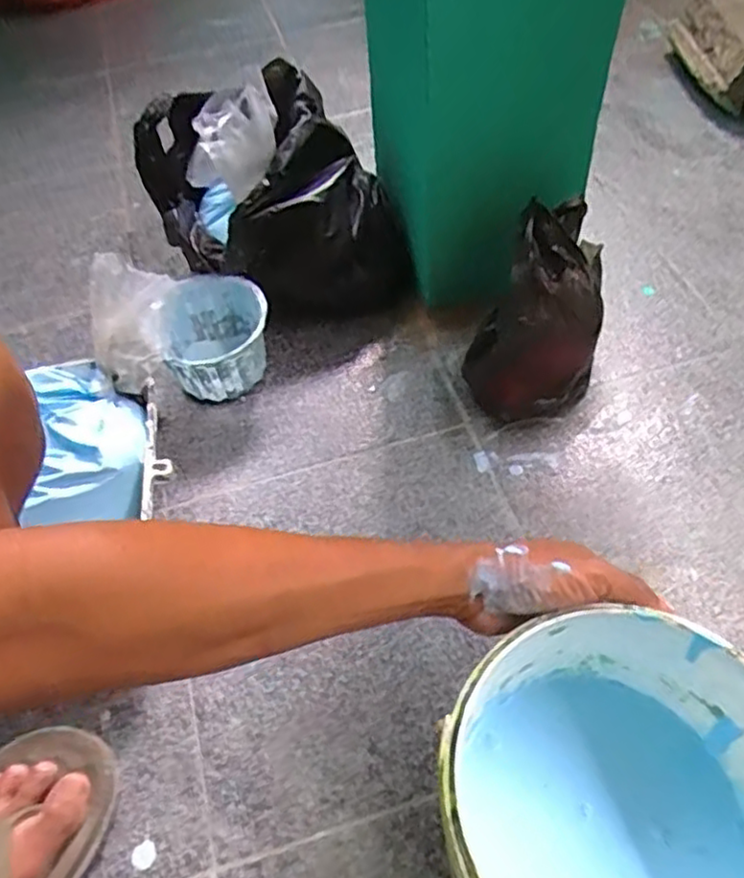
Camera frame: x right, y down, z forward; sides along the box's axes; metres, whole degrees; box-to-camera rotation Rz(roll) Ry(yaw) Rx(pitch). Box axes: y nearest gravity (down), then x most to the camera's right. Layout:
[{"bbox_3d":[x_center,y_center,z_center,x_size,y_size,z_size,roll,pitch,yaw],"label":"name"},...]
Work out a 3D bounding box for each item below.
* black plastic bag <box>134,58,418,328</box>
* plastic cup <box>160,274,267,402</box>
[{"bbox_3d":[-0.107,-0.256,0.755,0.236,0.201,0.225,-18,54,-8],"label":"black plastic bag"},{"bbox_3d":[-0.156,-0.099,0.713,0.102,0.090,0.107,-2,53,3],"label":"plastic cup"}]

